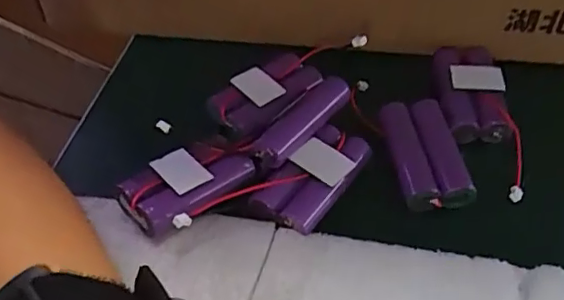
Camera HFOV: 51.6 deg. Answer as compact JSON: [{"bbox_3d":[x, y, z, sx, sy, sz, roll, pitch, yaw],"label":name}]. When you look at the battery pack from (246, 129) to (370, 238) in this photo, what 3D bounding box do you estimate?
[{"bbox_3d":[0.017,0.012,0.310,0.032,0.014,0.066,29,55,23],"label":"battery pack"}]

